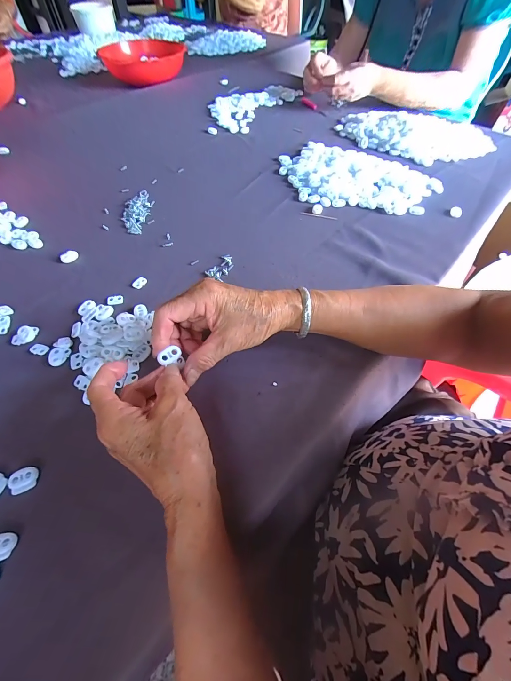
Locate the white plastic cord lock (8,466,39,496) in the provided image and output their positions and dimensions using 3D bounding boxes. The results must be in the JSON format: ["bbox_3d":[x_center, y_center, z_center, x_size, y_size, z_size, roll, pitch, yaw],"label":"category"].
[{"bbox_3d":[-0.199,0.121,0.254,0.022,0.005,0.021,-24,59,-17],"label":"white plastic cord lock"}]

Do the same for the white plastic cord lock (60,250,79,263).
[{"bbox_3d":[-0.259,-0.117,0.411,0.023,0.006,0.016,-35,63,-22],"label":"white plastic cord lock"}]

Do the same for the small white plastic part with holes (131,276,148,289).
[{"bbox_3d":[-0.153,-0.077,0.388,0.015,0.004,0.018,15,56,10],"label":"small white plastic part with holes"}]

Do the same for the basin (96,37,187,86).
[{"bbox_3d":[-0.312,-0.790,0.842,0.217,0.067,0.217,0,55,-1],"label":"basin"}]

